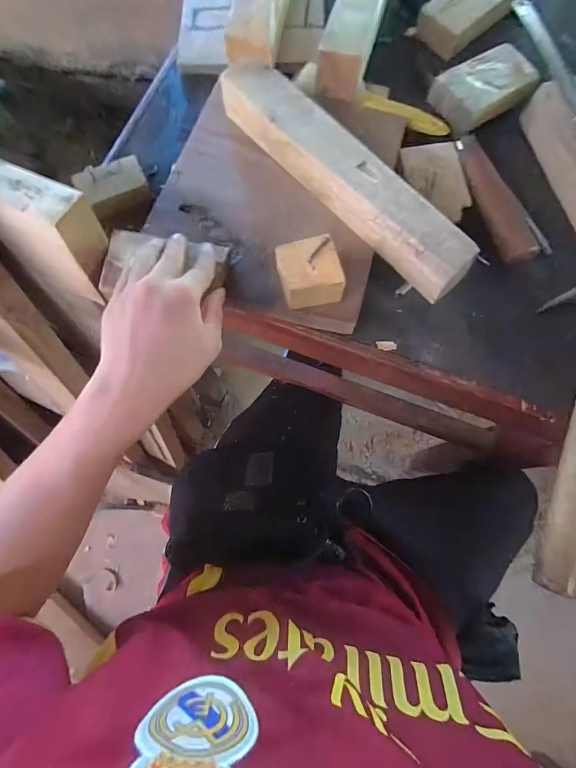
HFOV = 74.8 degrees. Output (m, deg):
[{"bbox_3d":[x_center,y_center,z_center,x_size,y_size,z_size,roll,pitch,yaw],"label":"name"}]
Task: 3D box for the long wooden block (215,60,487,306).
[{"bbox_3d":[0.053,-0.199,0.361,0.056,0.044,0.291,-42,78,-10],"label":"long wooden block"}]

